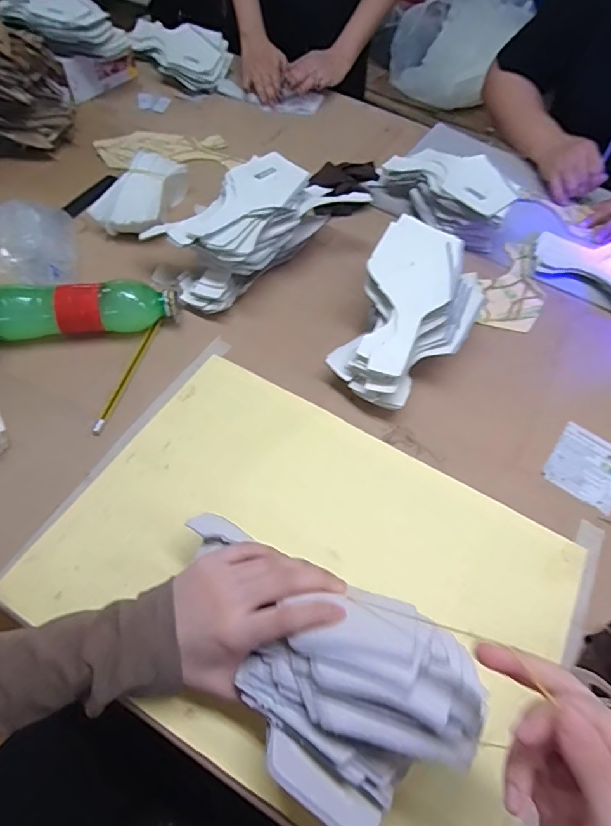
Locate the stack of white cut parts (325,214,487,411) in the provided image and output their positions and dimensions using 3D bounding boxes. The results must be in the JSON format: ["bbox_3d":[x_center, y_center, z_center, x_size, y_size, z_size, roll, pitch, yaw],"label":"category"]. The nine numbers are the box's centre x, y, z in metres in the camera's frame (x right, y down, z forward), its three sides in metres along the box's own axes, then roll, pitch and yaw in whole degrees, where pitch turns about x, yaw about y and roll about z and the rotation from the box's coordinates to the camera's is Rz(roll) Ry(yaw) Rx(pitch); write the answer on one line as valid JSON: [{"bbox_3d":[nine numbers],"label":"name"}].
[{"bbox_3d":[0.114,-0.105,0.542,0.130,0.099,0.206,29,59,13],"label":"stack of white cut parts"}]

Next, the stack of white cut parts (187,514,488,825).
[{"bbox_3d":[-0.008,0.163,0.322,0.229,0.077,0.126,31,60,15],"label":"stack of white cut parts"}]

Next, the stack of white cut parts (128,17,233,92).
[{"bbox_3d":[-0.242,-0.682,0.905,0.197,0.058,0.124,24,59,10],"label":"stack of white cut parts"}]

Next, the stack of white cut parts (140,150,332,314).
[{"bbox_3d":[-0.073,-0.234,0.612,0.123,0.092,0.236,40,63,19],"label":"stack of white cut parts"}]

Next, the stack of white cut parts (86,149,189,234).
[{"bbox_3d":[-0.230,-0.302,0.660,0.089,0.056,0.150,10,57,1],"label":"stack of white cut parts"}]

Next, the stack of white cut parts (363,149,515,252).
[{"bbox_3d":[0.207,-0.330,0.707,0.100,0.082,0.213,-31,65,-22],"label":"stack of white cut parts"}]

